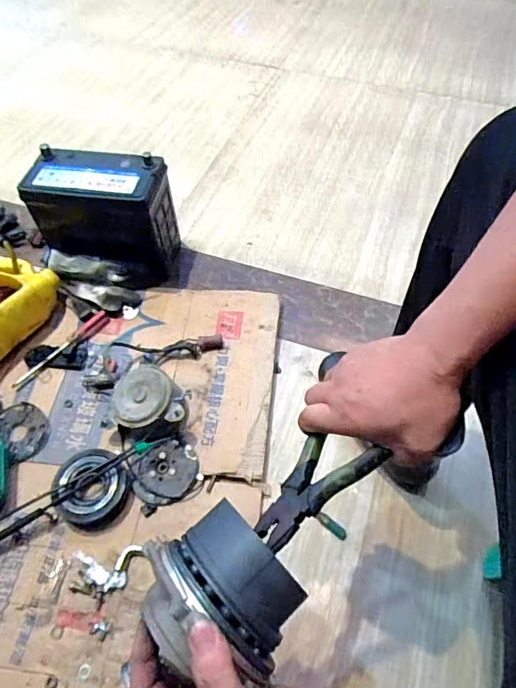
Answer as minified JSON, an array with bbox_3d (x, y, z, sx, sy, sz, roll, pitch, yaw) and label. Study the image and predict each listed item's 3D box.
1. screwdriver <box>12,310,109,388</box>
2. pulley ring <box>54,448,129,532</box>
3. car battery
[{"bbox_3d":[-0.343,0.010,0.816,0.027,0.022,0.194,31,61,20],"label":"screwdriver"},{"bbox_3d":[-0.244,0.208,0.673,0.108,0.040,0.105,18,57,13],"label":"pulley ring"},{"bbox_3d":[-0.291,-0.244,0.887,0.247,0.204,0.111,6,55,5],"label":"car battery"}]

